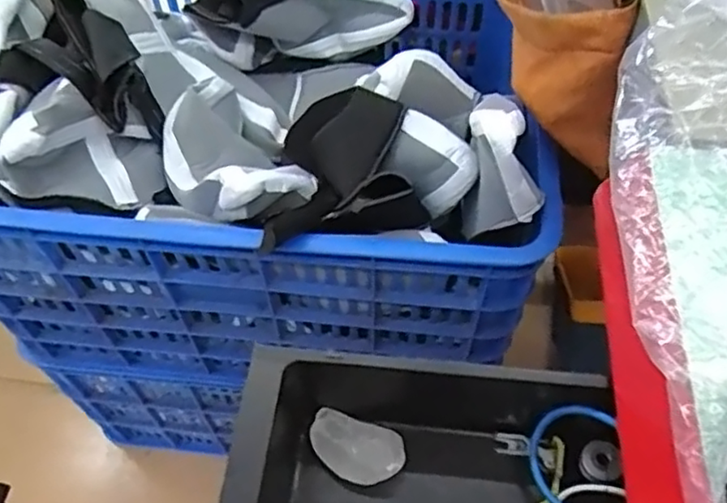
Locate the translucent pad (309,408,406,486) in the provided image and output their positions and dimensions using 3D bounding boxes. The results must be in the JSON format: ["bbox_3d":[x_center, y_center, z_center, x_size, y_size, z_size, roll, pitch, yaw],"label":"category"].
[{"bbox_3d":[-0.004,0.100,0.327,0.049,0.013,0.031,14,56,10],"label":"translucent pad"}]

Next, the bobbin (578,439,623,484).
[{"bbox_3d":[0.120,0.106,0.323,0.020,0.007,0.019,0,55,0],"label":"bobbin"}]

